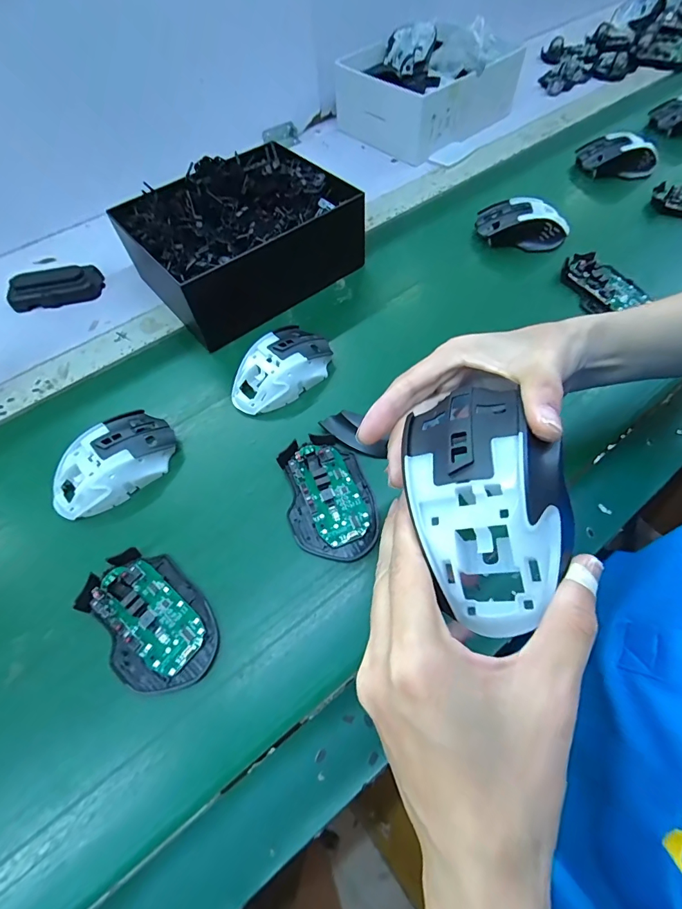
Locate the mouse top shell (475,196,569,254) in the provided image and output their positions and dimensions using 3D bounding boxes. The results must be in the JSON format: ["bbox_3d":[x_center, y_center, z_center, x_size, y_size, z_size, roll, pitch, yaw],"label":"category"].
[{"bbox_3d":[0.231,-0.297,0.520,0.109,0.034,0.058,24,67,10],"label":"mouse top shell"}]

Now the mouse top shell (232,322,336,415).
[{"bbox_3d":[-0.061,-0.090,0.421,0.068,0.035,0.117,40,71,16],"label":"mouse top shell"}]

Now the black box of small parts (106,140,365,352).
[{"bbox_3d":[-0.116,-0.260,0.487,0.225,0.102,0.175,-36,71,-16],"label":"black box of small parts"}]

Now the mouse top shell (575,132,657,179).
[{"bbox_3d":[0.398,-0.429,0.589,0.105,0.036,0.061,10,66,4],"label":"mouse top shell"}]

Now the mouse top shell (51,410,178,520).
[{"bbox_3d":[-0.207,0.008,0.372,0.070,0.035,0.119,36,70,14],"label":"mouse top shell"}]

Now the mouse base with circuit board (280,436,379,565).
[{"bbox_3d":[-0.012,0.034,0.354,0.071,0.014,0.114,-17,60,-7],"label":"mouse base with circuit board"}]

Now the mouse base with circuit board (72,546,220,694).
[{"bbox_3d":[-0.144,0.123,0.309,0.114,0.015,0.073,40,69,22],"label":"mouse base with circuit board"}]

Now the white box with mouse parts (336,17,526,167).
[{"bbox_3d":[0.148,-0.616,0.679,0.268,0.094,0.219,-41,72,-17],"label":"white box with mouse parts"}]

